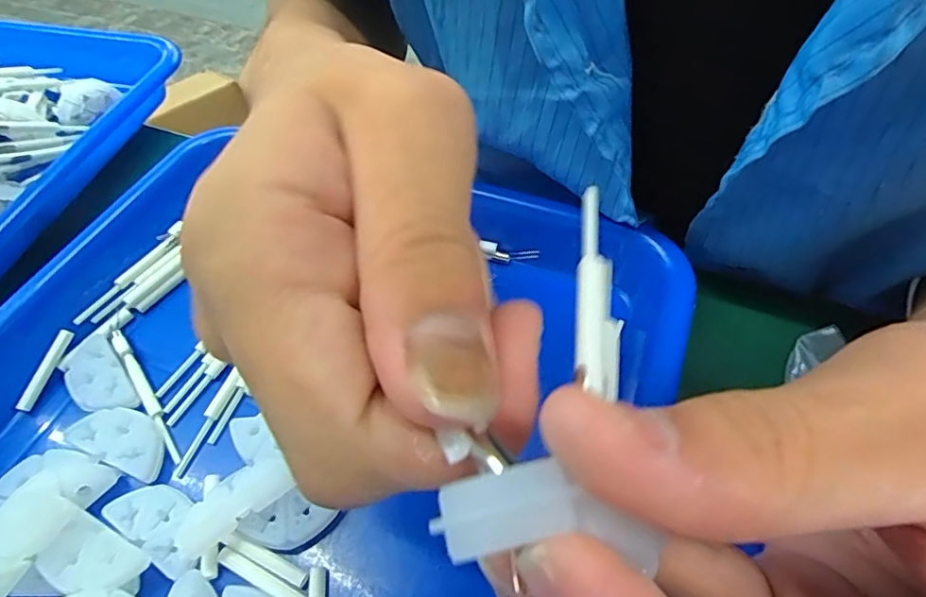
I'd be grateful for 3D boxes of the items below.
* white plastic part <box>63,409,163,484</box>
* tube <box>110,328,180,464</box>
[{"bbox_3d":[-0.125,0.050,0.198,0.037,0.004,0.020,16,57,15],"label":"white plastic part"},{"bbox_3d":[-0.126,0.035,0.214,0.005,0.008,0.071,-34,59,-19],"label":"tube"}]

